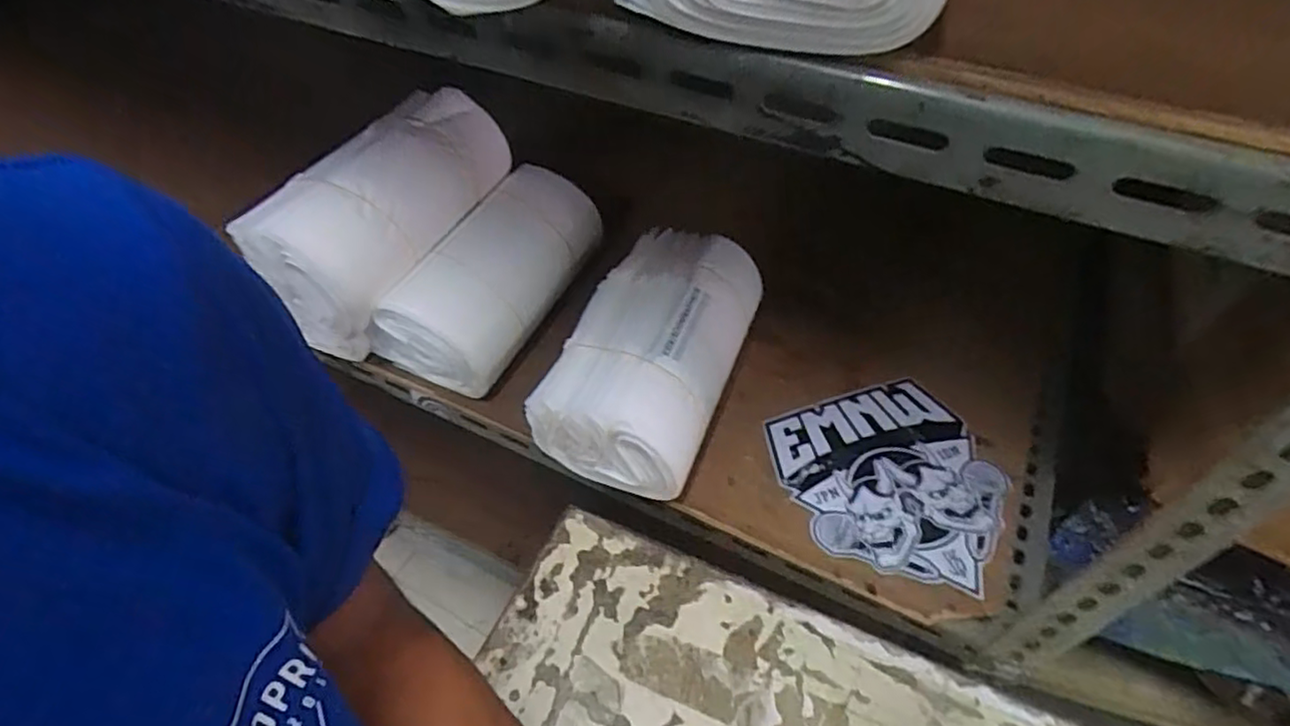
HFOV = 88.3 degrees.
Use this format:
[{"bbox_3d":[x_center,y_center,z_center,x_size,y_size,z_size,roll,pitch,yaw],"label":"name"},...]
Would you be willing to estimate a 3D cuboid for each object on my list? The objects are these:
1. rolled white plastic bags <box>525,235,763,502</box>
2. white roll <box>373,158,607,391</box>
[{"bbox_3d":[0.012,-0.005,0.634,0.143,0.116,0.244,19,51,15],"label":"rolled white plastic bags"},{"bbox_3d":[-0.147,-0.087,0.685,0.130,0.108,0.278,24,52,19],"label":"white roll"}]

